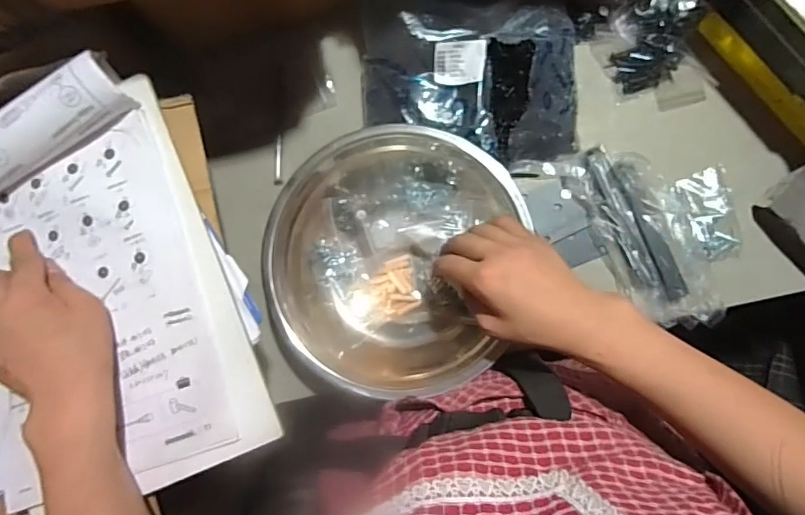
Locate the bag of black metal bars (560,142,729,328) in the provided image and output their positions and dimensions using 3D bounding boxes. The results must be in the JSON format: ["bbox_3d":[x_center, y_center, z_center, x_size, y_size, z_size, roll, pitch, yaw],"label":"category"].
[{"bbox_3d":[0.239,-0.020,0.488,0.076,0.028,0.191,-28,84,4],"label":"bag of black metal bars"}]

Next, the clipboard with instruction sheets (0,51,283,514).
[{"bbox_3d":[-0.265,0.035,0.404,0.233,0.043,0.326,-23,84,5],"label":"clipboard with instruction sheets"}]

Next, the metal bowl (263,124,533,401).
[{"bbox_3d":[-0.010,-0.003,0.505,0.232,0.094,0.245,0,87,7],"label":"metal bowl"}]

